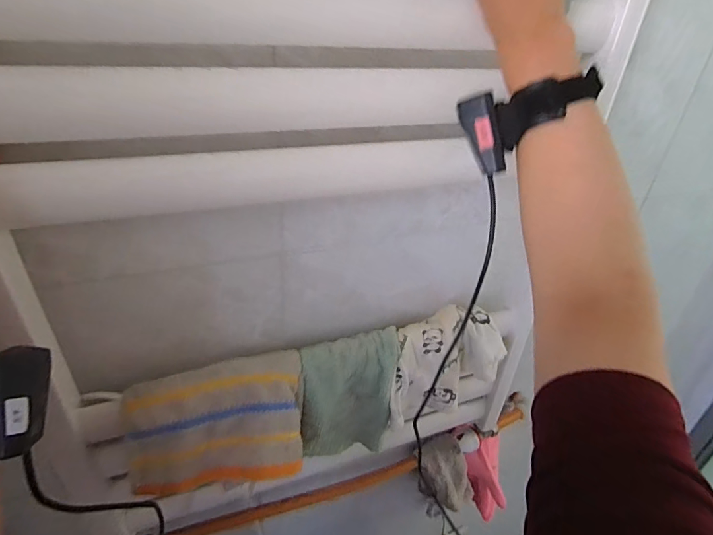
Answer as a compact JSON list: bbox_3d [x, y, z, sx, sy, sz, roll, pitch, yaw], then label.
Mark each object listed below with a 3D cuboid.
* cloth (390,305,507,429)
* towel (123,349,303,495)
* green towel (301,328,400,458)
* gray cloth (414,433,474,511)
[{"bbox_3d":[0.112,0.131,0.584,0.165,0.122,0.084,-11,37,-21],"label":"cloth"},{"bbox_3d":[-0.150,0.171,0.471,0.181,0.035,0.133,-2,79,-18],"label":"towel"},{"bbox_3d":[-0.009,0.165,0.558,0.127,0.150,0.073,-6,35,-14],"label":"green towel"},{"bbox_3d":[0.156,0.375,0.773,0.091,0.128,0.025,-16,-3,3],"label":"gray cloth"}]

